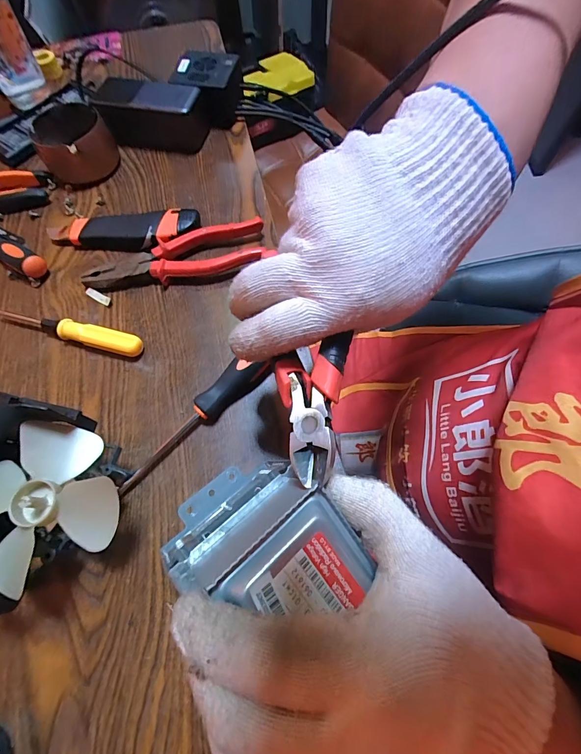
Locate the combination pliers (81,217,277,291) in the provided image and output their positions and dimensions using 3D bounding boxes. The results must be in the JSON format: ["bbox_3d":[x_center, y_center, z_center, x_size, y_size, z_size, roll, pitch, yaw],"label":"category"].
[{"bbox_3d":[-0.124,-0.129,0.375,0.194,0.026,0.054,-9,67,-3],"label":"combination pliers"}]

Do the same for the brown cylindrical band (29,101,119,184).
[{"bbox_3d":[-0.270,-0.294,0.437,0.086,0.051,0.091,0,67,1],"label":"brown cylindrical band"}]

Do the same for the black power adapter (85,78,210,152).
[{"bbox_3d":[-0.179,-0.342,0.453,0.137,0.057,0.058,7,67,4],"label":"black power adapter"}]

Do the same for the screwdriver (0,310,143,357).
[{"bbox_3d":[-0.220,-0.045,0.344,0.156,0.020,0.021,14,68,7],"label":"screwdriver"}]

